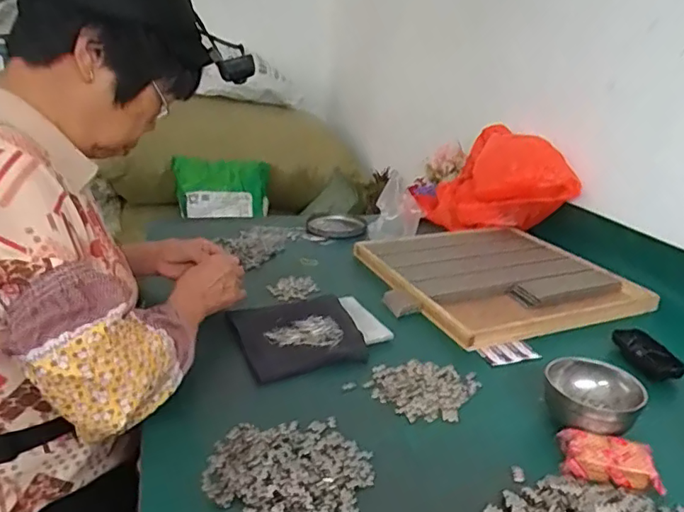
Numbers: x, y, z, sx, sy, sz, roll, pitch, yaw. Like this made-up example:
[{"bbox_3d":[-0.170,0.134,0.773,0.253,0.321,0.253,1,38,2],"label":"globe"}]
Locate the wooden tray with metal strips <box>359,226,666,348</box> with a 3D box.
[{"bbox_3d":[0.293,0.032,1.040,0.414,0.034,0.389,-7,24,-23],"label":"wooden tray with metal strips"}]

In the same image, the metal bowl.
[{"bbox_3d":[0.296,0.174,0.657,0.105,0.064,0.100,2,22,-1],"label":"metal bowl"}]

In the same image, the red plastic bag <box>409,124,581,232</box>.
[{"bbox_3d":[0.362,-0.189,1.322,0.332,0.195,0.212,4,22,4],"label":"red plastic bag"}]

